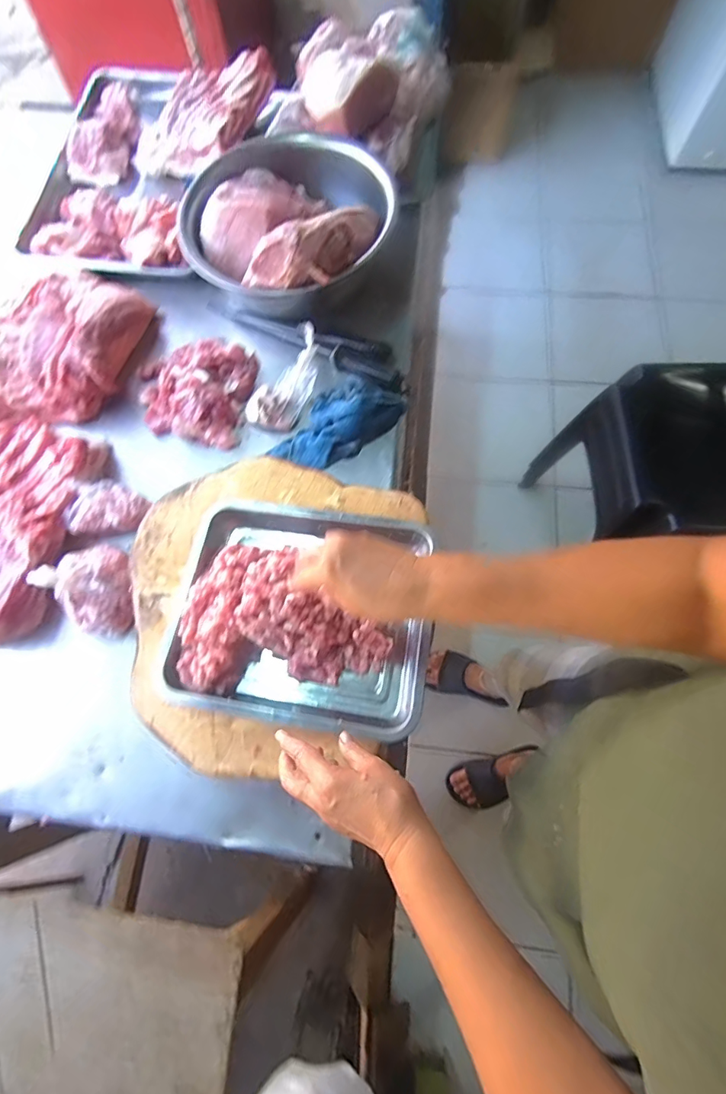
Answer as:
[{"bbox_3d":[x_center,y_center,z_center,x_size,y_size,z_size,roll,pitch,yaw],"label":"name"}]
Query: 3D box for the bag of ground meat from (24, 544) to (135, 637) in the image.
[{"bbox_3d":[-0.382,0.052,0.669,0.117,0.083,0.114,26,72,11],"label":"bag of ground meat"}]

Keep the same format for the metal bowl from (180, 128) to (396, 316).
[{"bbox_3d":[-0.118,-0.556,0.819,0.305,0.136,0.327,-1,70,1],"label":"metal bowl"}]

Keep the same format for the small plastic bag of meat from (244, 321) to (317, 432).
[{"bbox_3d":[-0.119,-0.274,0.782,0.081,0.040,0.181,34,93,13],"label":"small plastic bag of meat"}]

